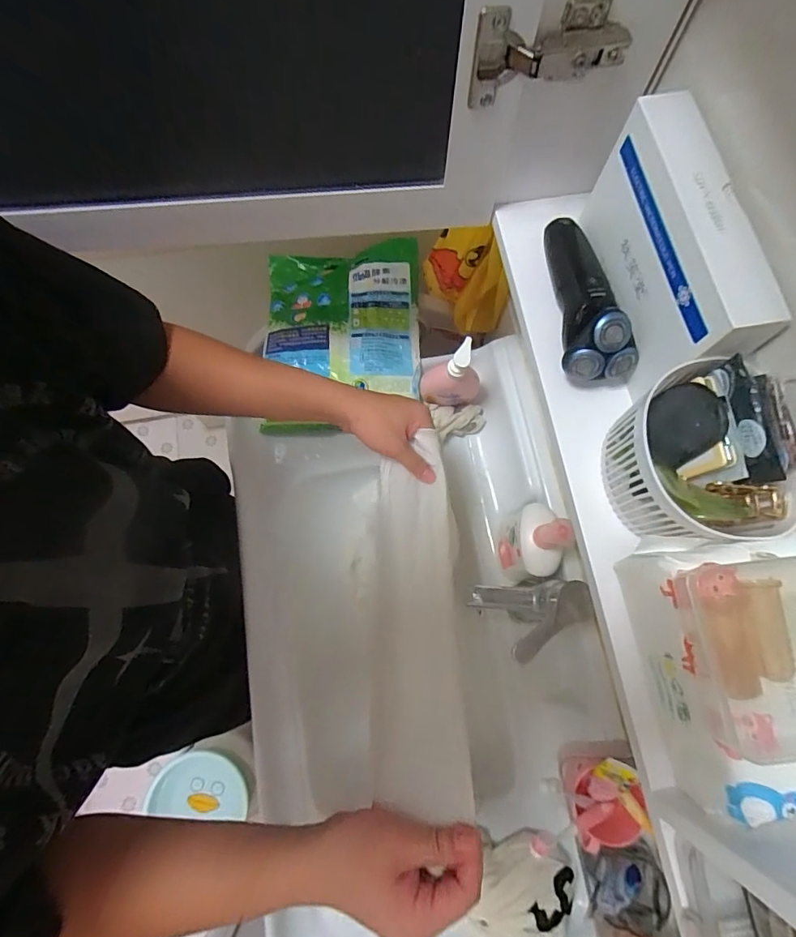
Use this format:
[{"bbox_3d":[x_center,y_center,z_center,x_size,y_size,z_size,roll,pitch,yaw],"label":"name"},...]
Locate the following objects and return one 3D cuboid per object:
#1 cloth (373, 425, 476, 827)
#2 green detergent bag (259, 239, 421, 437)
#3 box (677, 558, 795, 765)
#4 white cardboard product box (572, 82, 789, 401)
[{"bbox_3d":[0.014,0.143,0.479,0.081,0.110,0.339,-1,55,0],"label":"cloth"},{"bbox_3d":[-0.092,-0.224,0.765,0.248,0.057,0.325,-2,75,-1],"label":"green detergent bag"},{"bbox_3d":[0.215,0.103,0.254,0.087,0.030,0.101,-7,75,-2],"label":"box"},{"bbox_3d":[0.197,-0.162,0.353,0.052,0.115,0.196,-11,75,-3],"label":"white cardboard product box"}]

